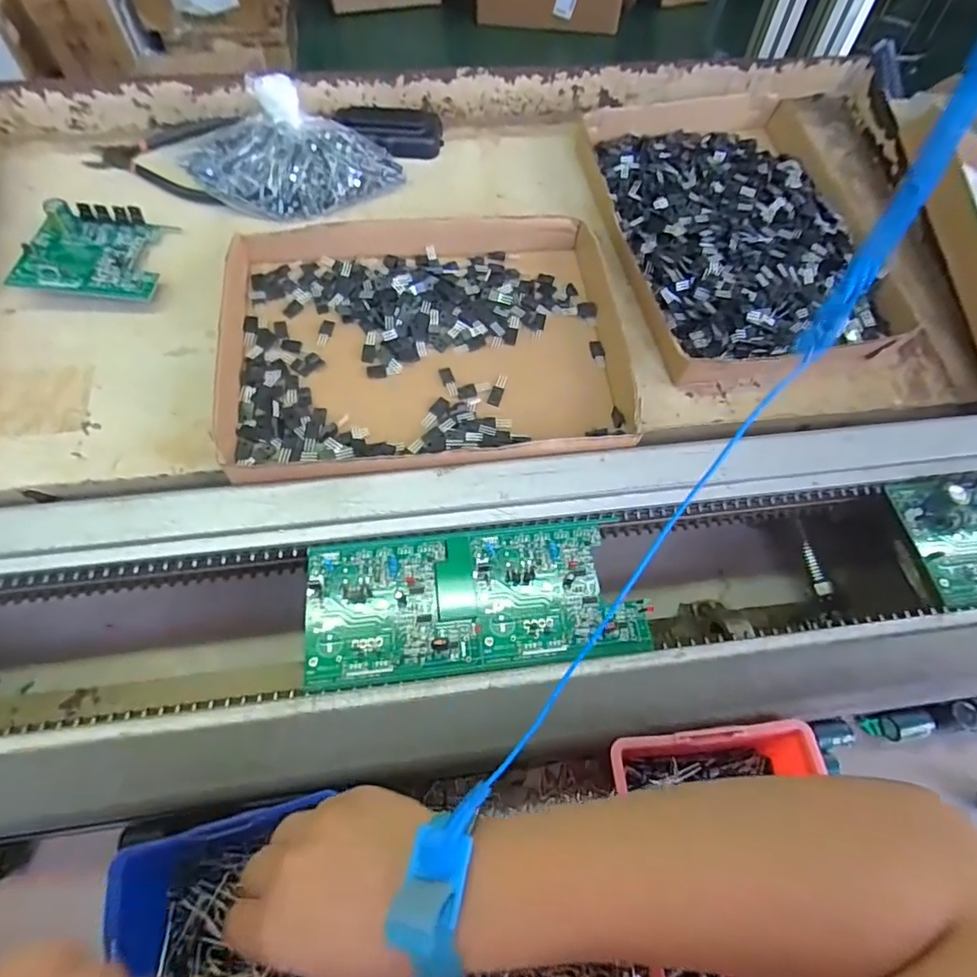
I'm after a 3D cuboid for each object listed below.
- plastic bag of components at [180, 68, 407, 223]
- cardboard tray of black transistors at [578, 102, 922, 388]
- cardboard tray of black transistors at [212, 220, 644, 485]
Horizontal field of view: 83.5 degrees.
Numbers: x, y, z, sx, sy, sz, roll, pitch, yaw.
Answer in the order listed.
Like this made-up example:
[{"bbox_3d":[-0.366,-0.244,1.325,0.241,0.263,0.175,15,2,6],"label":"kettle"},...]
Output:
[{"bbox_3d":[-0.176,-0.306,0.494,0.185,0.071,0.078,-15,62,-9],"label":"plastic bag of components"},{"bbox_3d":[0.242,-0.254,0.522,0.254,0.046,0.312,-12,62,-8],"label":"cardboard tray of black transistors"},{"bbox_3d":[-0.045,-0.121,0.442,0.310,0.038,0.233,-5,61,-4],"label":"cardboard tray of black transistors"}]

